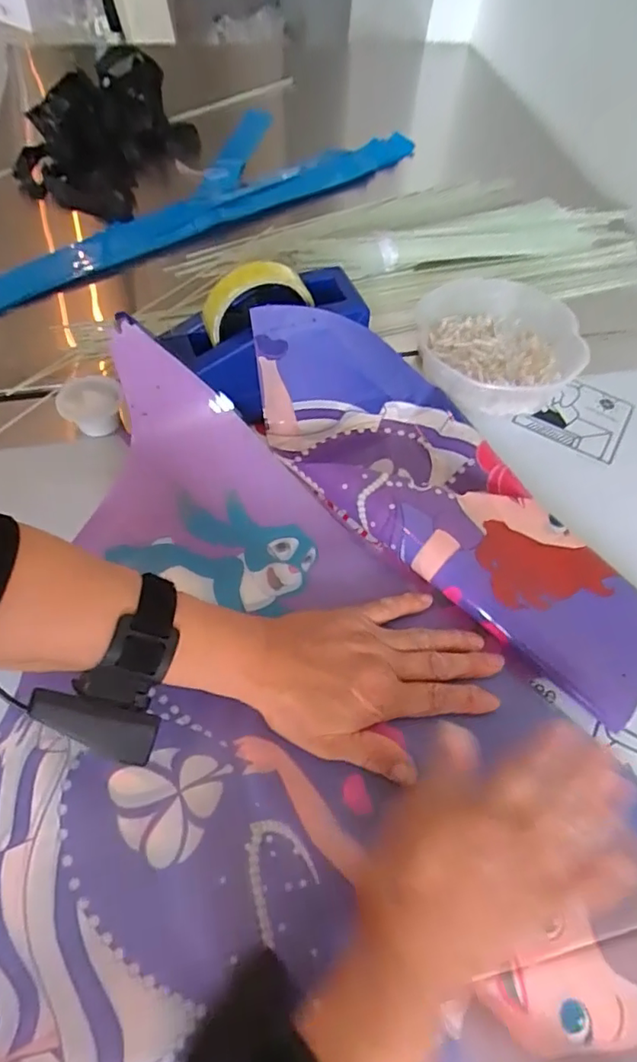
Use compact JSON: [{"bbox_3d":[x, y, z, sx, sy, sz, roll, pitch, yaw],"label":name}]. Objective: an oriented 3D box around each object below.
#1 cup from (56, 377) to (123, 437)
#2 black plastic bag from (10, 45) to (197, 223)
[{"bbox_3d":[-0.196,-0.109,0.486,0.047,0.031,0.042,7,58,1],"label":"cup"},{"bbox_3d":[-0.254,-0.493,0.688,0.167,0.083,0.237,21,58,9],"label":"black plastic bag"}]

